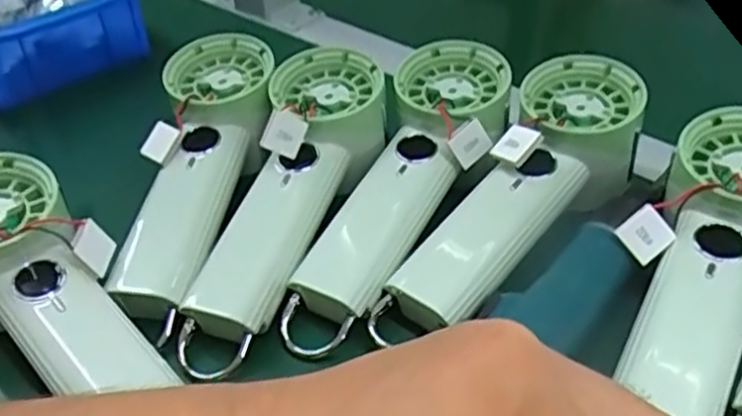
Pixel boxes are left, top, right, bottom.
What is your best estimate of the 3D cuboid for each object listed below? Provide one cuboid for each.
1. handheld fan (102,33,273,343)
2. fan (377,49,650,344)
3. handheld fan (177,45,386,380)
[{"bbox_3d":[-0.089,-0.020,0.379,0.059,0.041,0.173,4,55,9],"label":"handheld fan"},{"bbox_3d":[0.075,-0.006,0.363,0.061,0.048,0.181,31,68,33],"label":"fan"},{"bbox_3d":[-0.042,-0.011,0.358,0.059,0.046,0.190,11,57,17],"label":"handheld fan"}]

